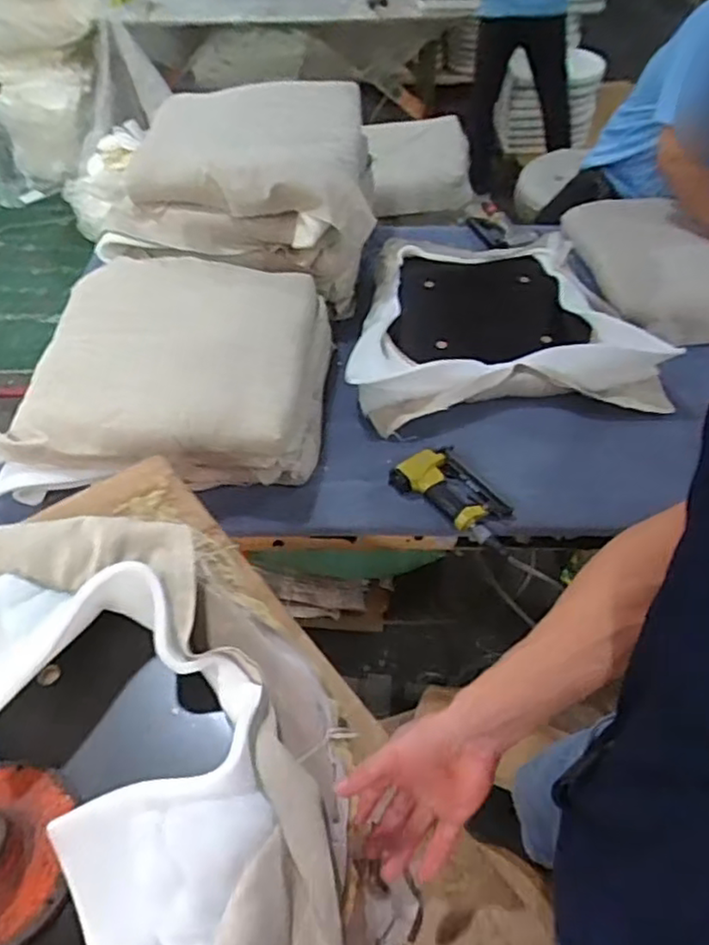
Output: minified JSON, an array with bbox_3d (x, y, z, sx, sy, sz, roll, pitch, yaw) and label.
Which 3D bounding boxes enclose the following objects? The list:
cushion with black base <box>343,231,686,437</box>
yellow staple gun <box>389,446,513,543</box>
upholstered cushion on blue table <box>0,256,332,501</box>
[{"bbox_3d":[0.277,-0.346,1.460,0.607,0.114,0.578,-5,49,-3],"label":"cushion with black base"},{"bbox_3d":[0.173,0.033,1.208,0.123,0.048,0.201,-35,57,-26],"label":"yellow staple gun"},{"bbox_3d":[-0.332,-0.196,1.257,0.536,0.202,0.505,1,49,3],"label":"upholstered cushion on blue table"}]

